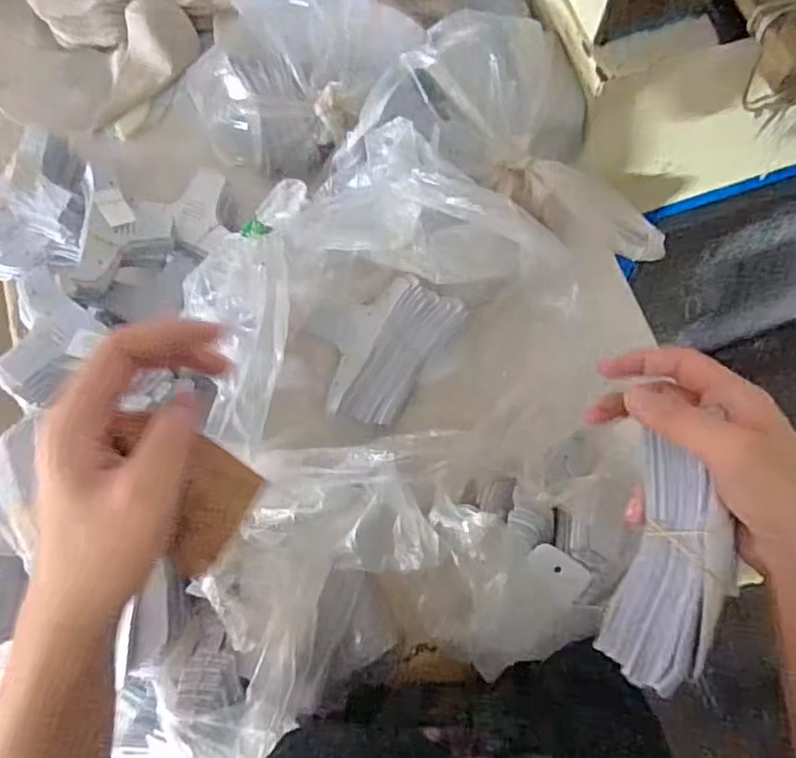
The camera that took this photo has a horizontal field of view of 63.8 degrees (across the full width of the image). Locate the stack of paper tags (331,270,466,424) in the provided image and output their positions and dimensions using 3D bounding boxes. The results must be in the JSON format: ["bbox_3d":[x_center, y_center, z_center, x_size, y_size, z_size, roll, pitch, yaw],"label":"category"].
[{"bbox_3d":[-0.006,-0.027,0.606,0.071,0.055,0.141,31,102,-19],"label":"stack of paper tags"}]

